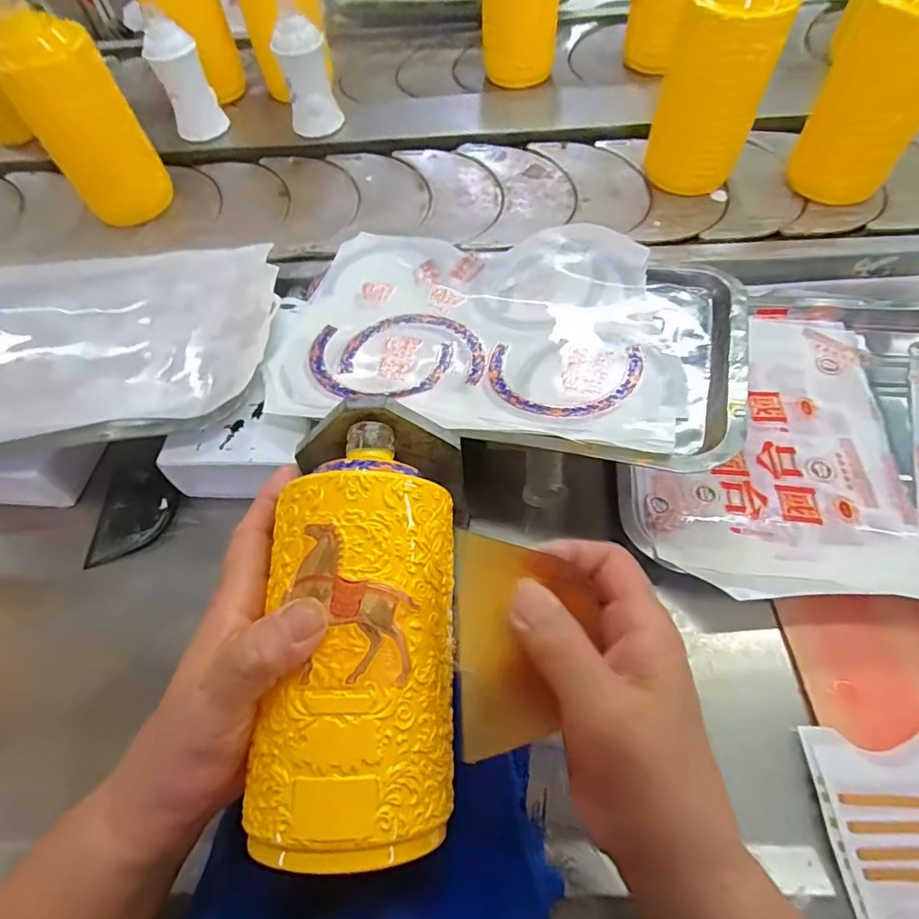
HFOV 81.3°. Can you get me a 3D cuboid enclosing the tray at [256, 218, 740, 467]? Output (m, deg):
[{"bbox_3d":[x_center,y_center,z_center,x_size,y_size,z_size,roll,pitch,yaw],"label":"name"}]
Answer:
[{"bbox_3d":[0.028,-0.097,0.411,0.334,0.026,0.231,6,56,13],"label":"tray"}]

